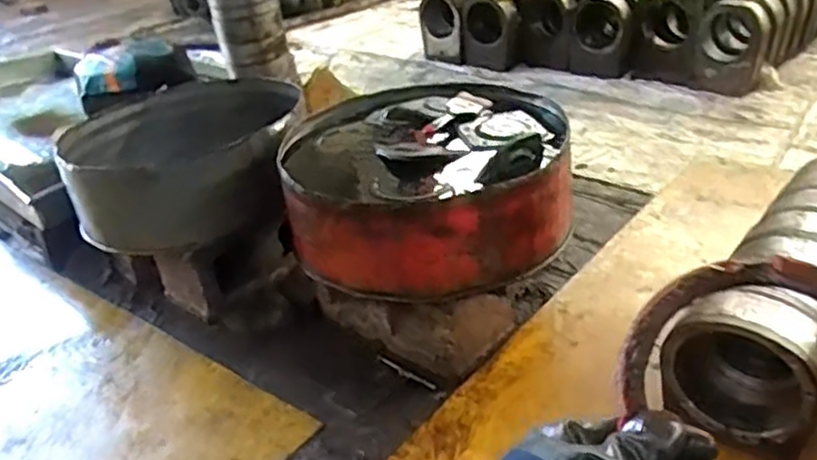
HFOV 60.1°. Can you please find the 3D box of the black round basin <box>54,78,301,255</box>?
[{"bbox_3d":[-0.502,-0.165,1.608,0.484,0.192,0.509,-10,29,-6],"label":"black round basin"}]

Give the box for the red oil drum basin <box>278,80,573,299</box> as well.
[{"bbox_3d":[0.029,-0.100,1.368,0.517,0.198,0.524,-5,29,3],"label":"red oil drum basin"}]

